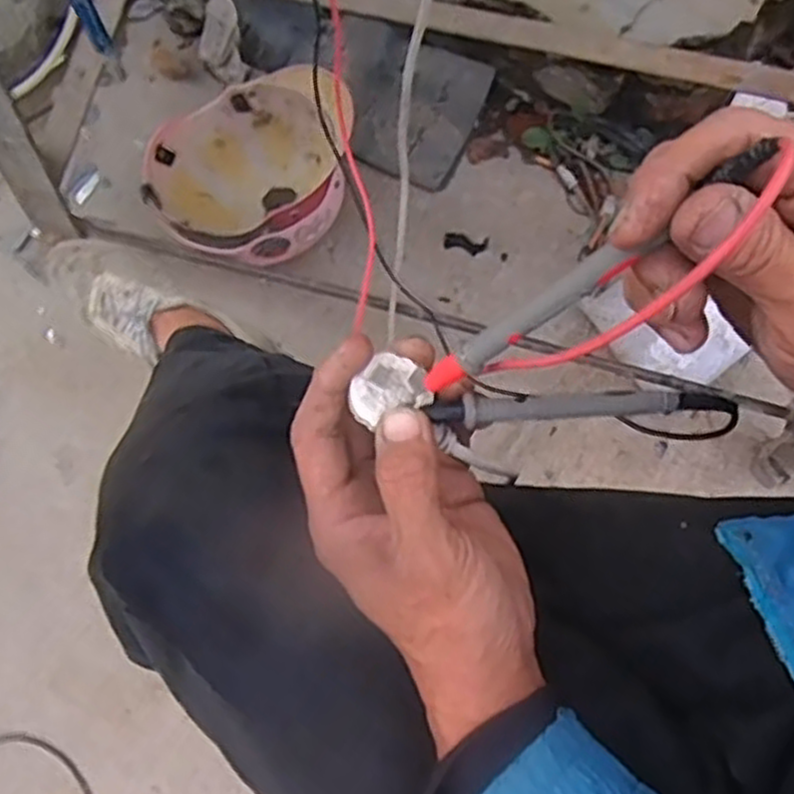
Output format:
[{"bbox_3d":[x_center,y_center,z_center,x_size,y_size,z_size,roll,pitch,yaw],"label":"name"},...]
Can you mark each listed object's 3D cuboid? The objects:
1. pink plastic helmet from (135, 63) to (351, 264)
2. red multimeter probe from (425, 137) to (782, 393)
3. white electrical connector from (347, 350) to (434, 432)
[{"bbox_3d":[-0.194,-0.282,1.035,0.247,0.136,0.238,0,74,-1],"label":"pink plastic helmet"},{"bbox_3d":[0.060,-0.038,0.269,0.014,0.145,0.013,-8,68,-49],"label":"red multimeter probe"},{"bbox_3d":[-0.002,-0.001,0.335,0.028,0.008,0.031,36,77,9],"label":"white electrical connector"}]

